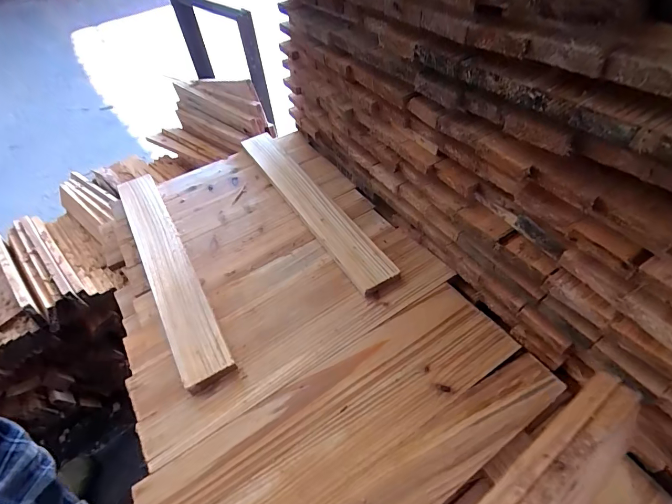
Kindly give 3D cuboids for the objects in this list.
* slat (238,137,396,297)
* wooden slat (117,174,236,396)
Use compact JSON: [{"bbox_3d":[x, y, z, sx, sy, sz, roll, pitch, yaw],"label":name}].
[{"bbox_3d":[-0.062,-0.112,0.729,0.073,0.023,0.513,-35,53,-9],"label":"slat"},{"bbox_3d":[-0.312,0.013,0.655,0.077,0.031,0.520,-27,51,-17],"label":"wooden slat"}]

